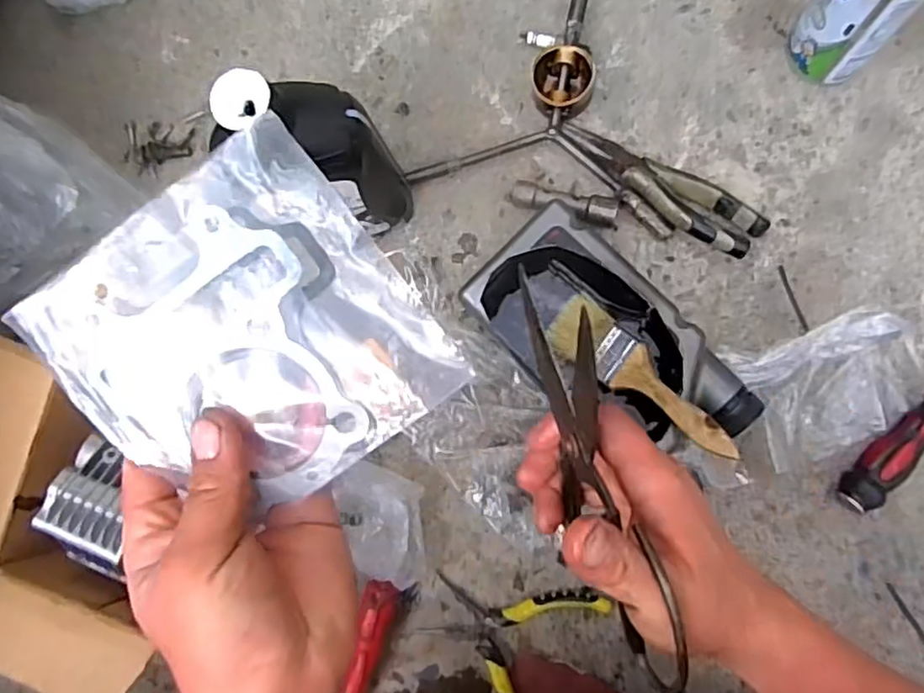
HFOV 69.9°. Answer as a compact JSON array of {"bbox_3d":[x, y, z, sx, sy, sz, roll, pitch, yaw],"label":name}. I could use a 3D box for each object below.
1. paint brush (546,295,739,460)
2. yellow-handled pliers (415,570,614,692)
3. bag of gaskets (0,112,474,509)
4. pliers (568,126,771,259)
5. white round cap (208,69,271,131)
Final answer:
[{"bbox_3d":[0.131,0.026,0.495,0.167,0.011,0.048,46,106,32],"label":"paint brush"},{"bbox_3d":[0.035,0.235,0.534,0.132,0.022,0.115,24,89,9],"label":"yellow-handled pliers"},{"bbox_3d":[-0.089,0.000,0.276,0.138,0.008,0.134,-36,102,3],"label":"bag of gaskets"},{"bbox_3d":[0.165,-0.132,0.549,0.174,0.035,0.046,34,90,9],"label":"pliers"},{"bbox_3d":[-0.130,-0.144,0.385,0.034,0.006,0.035,-1,83,7],"label":"white round cap"}]

